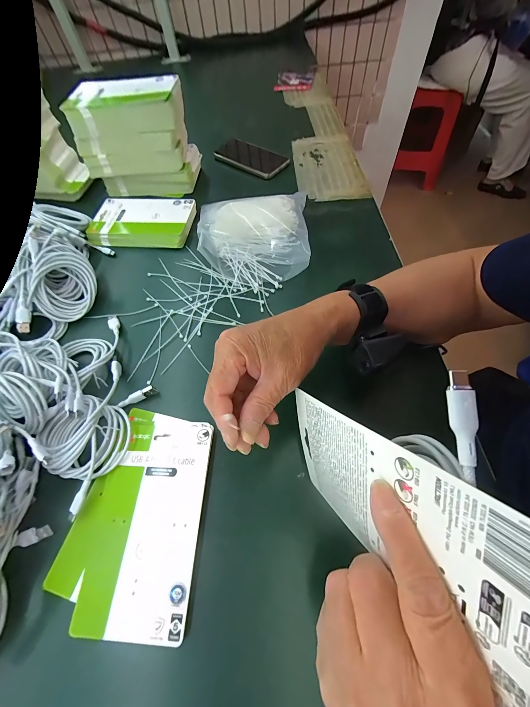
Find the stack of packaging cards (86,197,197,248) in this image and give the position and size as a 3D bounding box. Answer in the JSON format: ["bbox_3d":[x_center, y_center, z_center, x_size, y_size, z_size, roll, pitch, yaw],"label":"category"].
[{"bbox_3d":[-0.220,-0.238,0.503,0.176,0.022,0.108,2,60,6],"label":"stack of packaging cards"}]

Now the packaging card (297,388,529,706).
[{"bbox_3d":[0.066,0.087,0.172,0.004,0.172,0.088,-9,103,-21],"label":"packaging card"}]

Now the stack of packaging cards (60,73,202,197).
[{"bbox_3d":[-0.231,-0.396,0.511,0.183,0.137,0.107,-1,59,4],"label":"stack of packaging cards"}]

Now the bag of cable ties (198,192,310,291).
[{"bbox_3d":[-0.013,-0.201,0.450,0.185,0.043,0.202,-9,59,-1],"label":"bag of cable ties"}]

